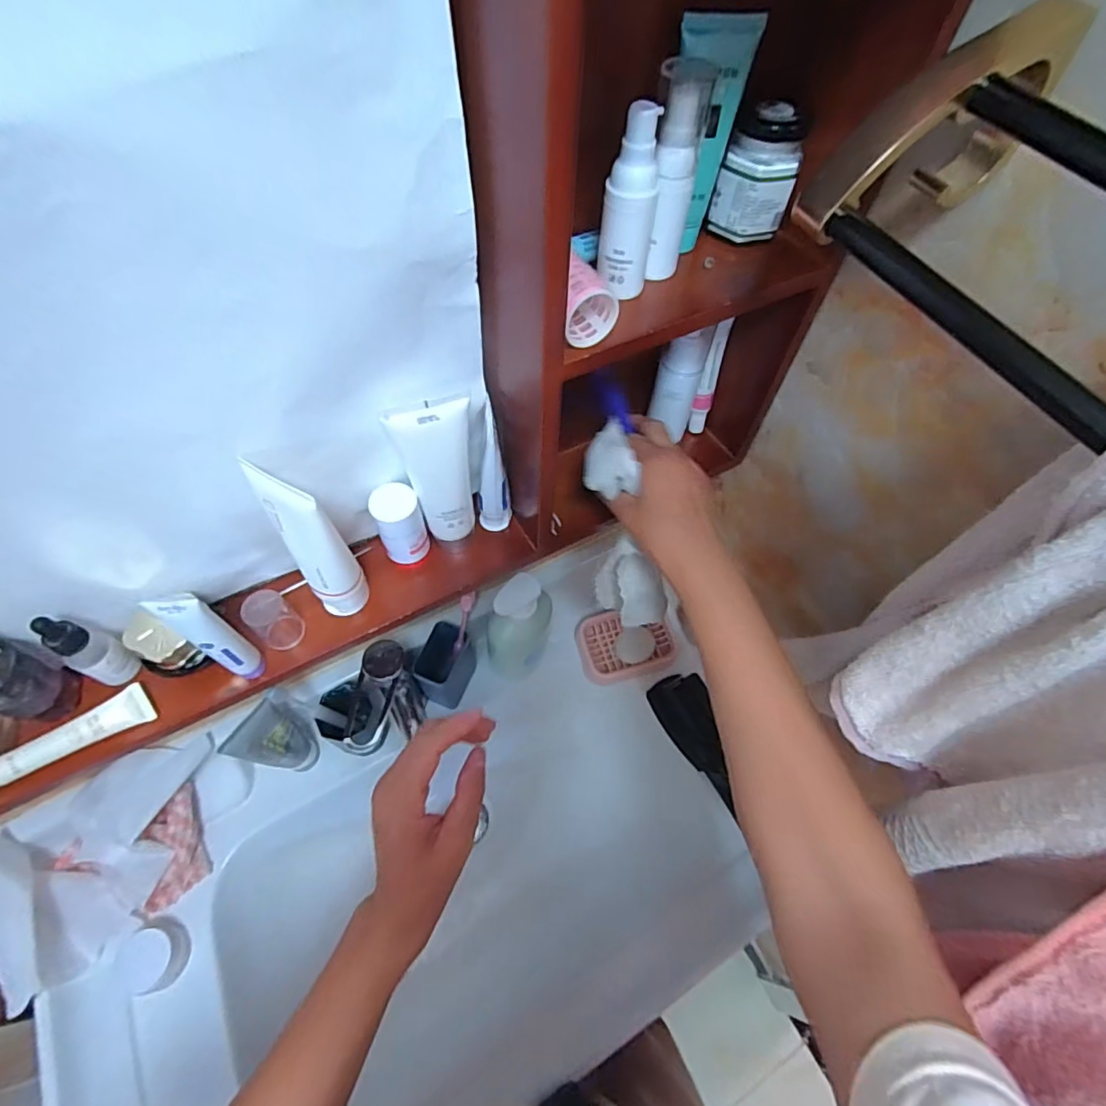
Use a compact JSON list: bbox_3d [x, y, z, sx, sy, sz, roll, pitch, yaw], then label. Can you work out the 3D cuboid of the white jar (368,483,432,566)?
[{"bbox_3d":[-0.122,-0.022,0.440,0.035,0.066,0.032,-21,62,-14],"label":"white jar"}]

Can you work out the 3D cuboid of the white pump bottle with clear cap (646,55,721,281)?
[{"bbox_3d":[0.069,-0.217,0.320,0.028,0.105,0.028,12,59,5],"label":"white pump bottle with clear cap"}]

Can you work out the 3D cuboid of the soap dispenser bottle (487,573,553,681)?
[{"bbox_3d":[-0.040,0.091,0.634,0.074,0.192,0.056,3,59,0],"label":"soap dispenser bottle"}]

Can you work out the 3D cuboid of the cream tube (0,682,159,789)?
[{"bbox_3d":[-0.341,0.131,0.374,0.114,0.020,0.022,-28,64,-18],"label":"cream tube"}]

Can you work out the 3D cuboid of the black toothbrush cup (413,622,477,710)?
[{"bbox_3d":[-0.125,0.135,0.653,0.042,0.111,0.071,21,60,10],"label":"black toothbrush cup"}]

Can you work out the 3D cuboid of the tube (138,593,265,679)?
[{"bbox_3d":[-0.229,0.058,0.371,0.019,0.116,0.022,30,62,15],"label":"tube"}]

